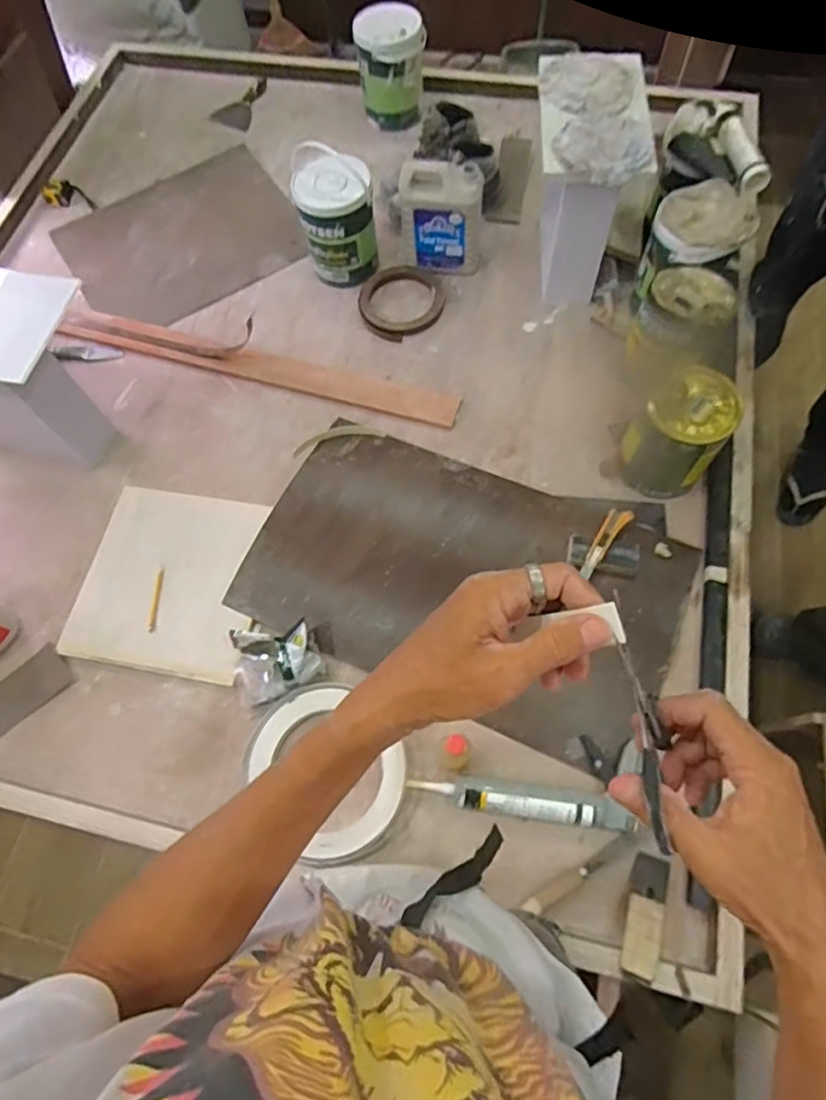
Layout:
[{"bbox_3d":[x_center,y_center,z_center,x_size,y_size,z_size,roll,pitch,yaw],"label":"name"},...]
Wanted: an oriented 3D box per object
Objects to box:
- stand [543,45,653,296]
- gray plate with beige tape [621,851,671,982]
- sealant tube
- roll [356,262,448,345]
[{"bbox_3d":[0.345,-0.735,1.266,0.189,0.348,0.313,4,67,5],"label":"stand"},{"bbox_3d":[0.344,0.539,0.901,0.053,0.012,0.160,18,54,11],"label":"gray plate with beige tape"},{"bbox_3d":[0.171,0.399,0.965,0.345,0.055,0.047,6,66,6],"label":"sealant tube"},{"bbox_3d":[-0.031,-0.582,1.400,0.202,0.020,0.207,-1,66,3],"label":"roll"}]

